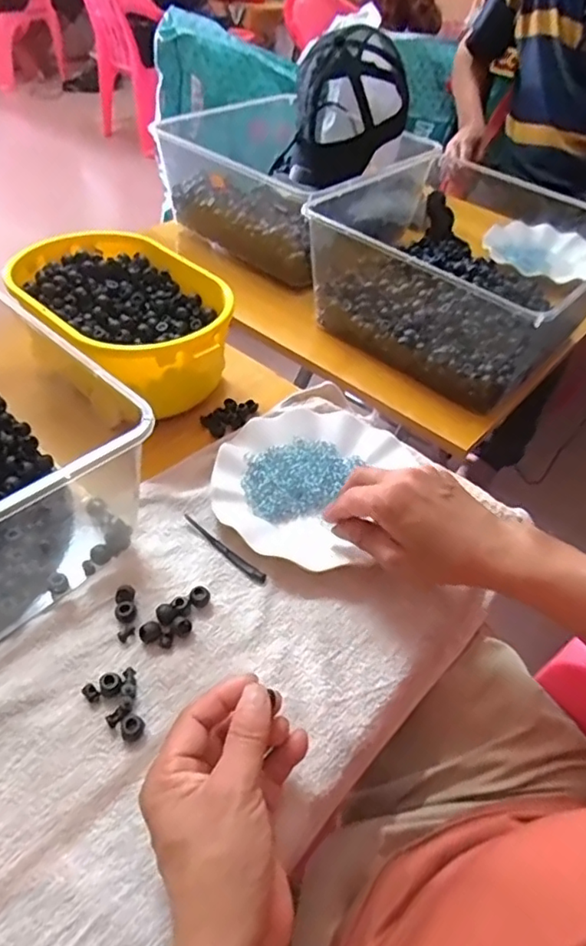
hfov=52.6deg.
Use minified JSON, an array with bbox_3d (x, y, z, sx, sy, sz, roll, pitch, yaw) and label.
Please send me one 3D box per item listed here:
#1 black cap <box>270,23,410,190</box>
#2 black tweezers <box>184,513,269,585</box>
[{"bbox_3d":[0.073,-0.541,0.889,0.170,0.190,0.170,3,46,-4],"label":"black cap"},{"bbox_3d":[-0.058,0.061,0.488,0.093,0.007,0.009,36,52,25],"label":"black tweezers"}]

